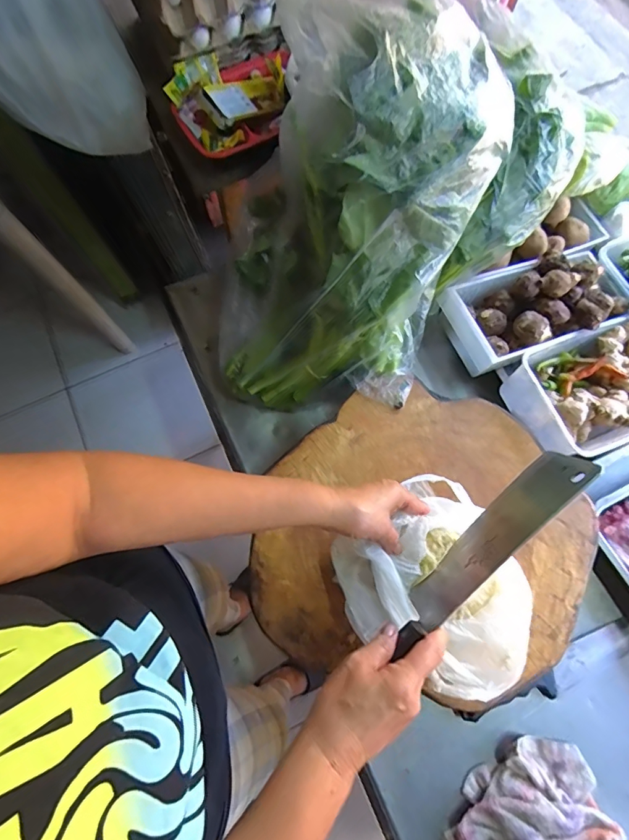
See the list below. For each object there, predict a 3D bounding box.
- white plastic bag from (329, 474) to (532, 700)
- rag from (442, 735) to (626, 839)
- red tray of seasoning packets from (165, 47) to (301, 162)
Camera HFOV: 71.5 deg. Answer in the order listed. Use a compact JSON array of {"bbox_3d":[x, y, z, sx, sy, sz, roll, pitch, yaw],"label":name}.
[{"bbox_3d":[0.140,0.177,0.481,0.203,0.085,0.201,-38,76,-9],"label":"white plastic bag"},{"bbox_3d":[0.249,0.489,0.525,0.219,0.037,0.130,-30,75,-7],"label":"rag"},{"bbox_3d":[-0.113,-0.477,0.644,0.186,0.065,0.141,-30,75,-7],"label":"red tray of seasoning packets"}]

